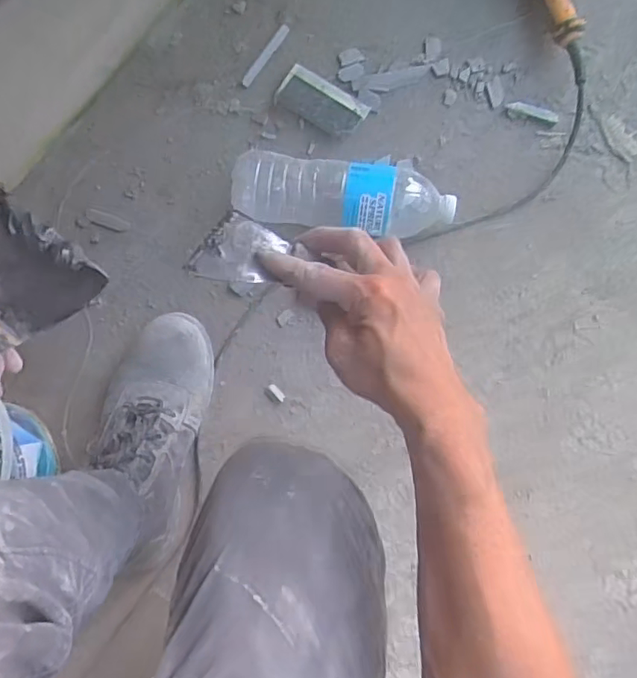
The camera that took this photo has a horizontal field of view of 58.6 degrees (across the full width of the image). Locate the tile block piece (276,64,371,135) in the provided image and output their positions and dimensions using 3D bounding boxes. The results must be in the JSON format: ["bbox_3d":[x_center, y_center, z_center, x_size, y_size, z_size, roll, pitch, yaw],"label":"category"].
[{"bbox_3d":[0.004,-0.288,0.693,0.108,0.020,0.050,33,85,7],"label":"tile block piece"}]

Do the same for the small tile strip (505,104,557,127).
[{"bbox_3d":[0.258,-0.273,0.687,0.060,0.004,0.020,14,83,5],"label":"small tile strip"}]

